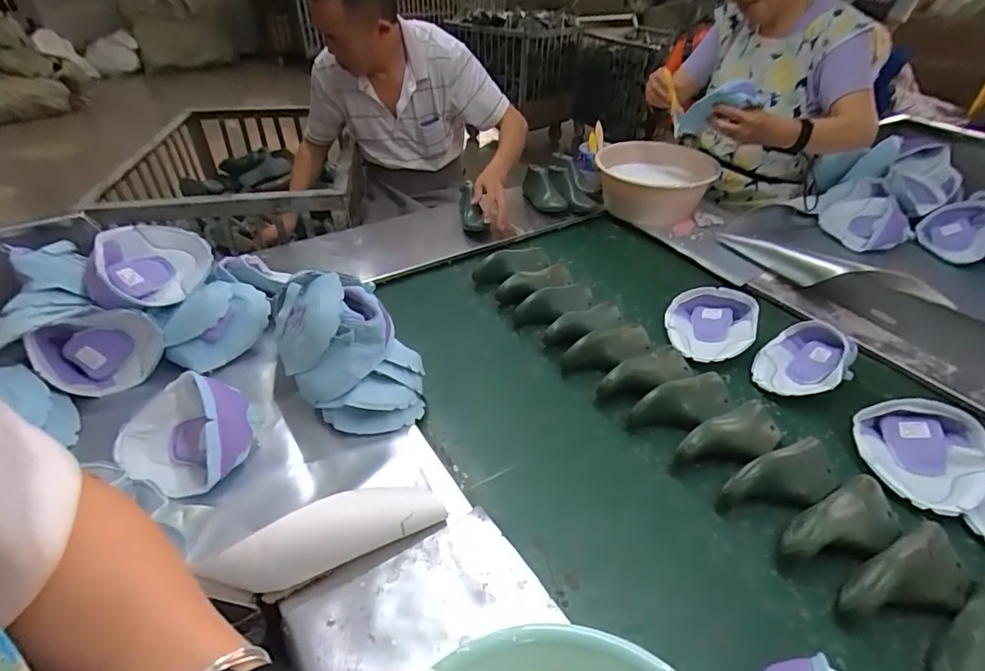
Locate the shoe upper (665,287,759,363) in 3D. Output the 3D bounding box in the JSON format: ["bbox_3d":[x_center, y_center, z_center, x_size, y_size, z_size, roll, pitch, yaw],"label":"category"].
[{"bbox_3d":[0.413,-0.018,0.937,0.154,0.069,0.161,17,43,16],"label":"shoe upper"}]

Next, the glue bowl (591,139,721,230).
[{"bbox_3d":[0.462,-0.440,1.389,0.320,0.126,0.320,1,41,-1],"label":"glue bowl"}]

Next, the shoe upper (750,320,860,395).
[{"bbox_3d":[0.545,0.036,0.857,0.131,0.074,0.163,28,47,27],"label":"shoe upper"}]

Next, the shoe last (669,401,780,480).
[{"bbox_3d":[0.351,0.148,0.722,0.186,0.050,0.075,-18,45,-23],"label":"shoe last"}]

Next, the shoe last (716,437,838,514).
[{"bbox_3d":[0.397,0.194,0.667,0.185,0.055,0.074,-15,43,-20],"label":"shoe last"}]

